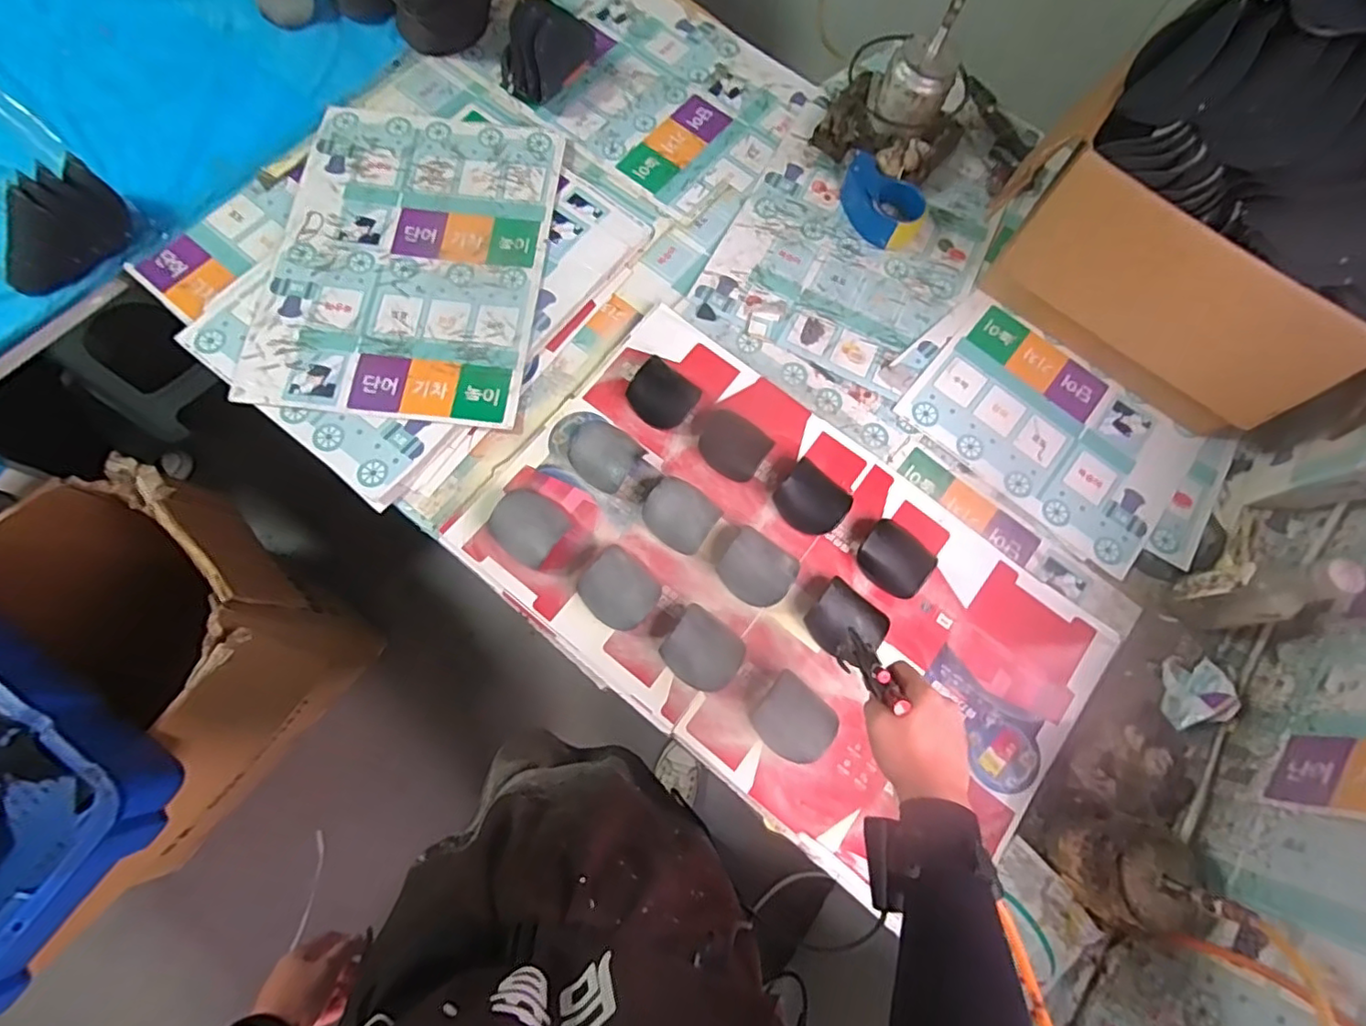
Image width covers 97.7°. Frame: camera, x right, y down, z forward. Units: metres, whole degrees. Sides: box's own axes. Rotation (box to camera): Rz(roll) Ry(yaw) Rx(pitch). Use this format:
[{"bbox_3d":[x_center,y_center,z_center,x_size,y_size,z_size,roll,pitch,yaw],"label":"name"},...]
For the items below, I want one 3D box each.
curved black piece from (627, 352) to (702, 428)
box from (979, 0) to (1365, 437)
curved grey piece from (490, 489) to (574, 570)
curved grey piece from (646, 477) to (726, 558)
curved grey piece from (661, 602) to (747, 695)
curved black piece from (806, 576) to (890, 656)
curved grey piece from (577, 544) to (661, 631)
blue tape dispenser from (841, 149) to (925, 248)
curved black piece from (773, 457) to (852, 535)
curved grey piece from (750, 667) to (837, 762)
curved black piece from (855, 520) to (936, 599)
[{"bbox_3d":[-0.027,-0.160,0.825,0.090,0.044,0.077,34,73,6],"label":"curved black piece"},{"bbox_3d":[0.692,-0.360,0.703,0.495,0.473,0.259,36,75,7],"label":"box"},{"bbox_3d":[-0.199,0.017,0.766,0.091,0.063,0.083,36,75,7],"label":"curved grey piece"},{"bbox_3d":[-0.004,0.002,0.785,0.094,0.046,0.085,34,75,6],"label":"curved grey piece"},{"bbox_3d":[0.025,0.169,0.732,0.092,0.042,0.084,35,73,7],"label":"curved grey piece"},{"bbox_3d":[0.210,0.132,0.749,0.090,0.024,0.096,37,51,15],"label":"curved black piece"},{"bbox_3d":[-0.082,0.095,0.753,0.100,0.045,0.085,42,74,9],"label":"curved grey piece"},{"bbox_3d":[0.304,-0.495,0.951,0.088,0.064,0.166,-42,80,-15],"label":"blue tape dispenser"},{"bbox_3d":[0.168,-0.017,0.791,0.096,0.046,0.079,41,76,8],"label":"curved black piece"},{"bbox_3d":[0.134,0.248,0.716,0.089,0.039,0.086,37,73,7],"label":"curved grey piece"},{"bbox_3d":[0.276,0.059,0.781,0.092,0.040,0.079,40,74,8],"label":"curved black piece"}]

